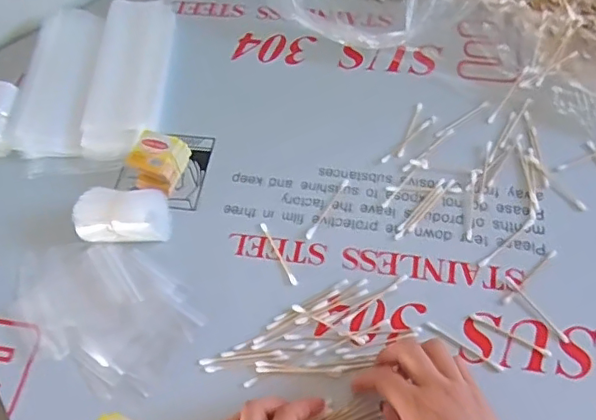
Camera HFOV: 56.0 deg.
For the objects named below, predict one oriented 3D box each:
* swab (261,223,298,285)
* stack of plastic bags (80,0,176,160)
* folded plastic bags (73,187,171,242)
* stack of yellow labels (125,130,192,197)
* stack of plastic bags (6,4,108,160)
[{"bbox_3d":[-0.019,0.041,0.539,0.006,0.004,0.072,-27,65,-9],"label":"swab"},{"bbox_3d":[-0.190,-0.156,0.638,0.081,0.015,0.220,-1,64,3],"label":"stack of plastic bags"},{"bbox_3d":[-0.171,0.005,0.550,0.083,0.035,0.051,-3,64,2],"label":"folded plastic bags"},{"bbox_3d":[-0.143,-0.052,0.572,0.050,0.037,0.055,20,67,13],"label":"stack of yellow labels"},{"bbox_3d":[-0.268,-0.150,0.633,0.073,0.019,0.199,-2,64,3],"label":"stack of plastic bags"}]

